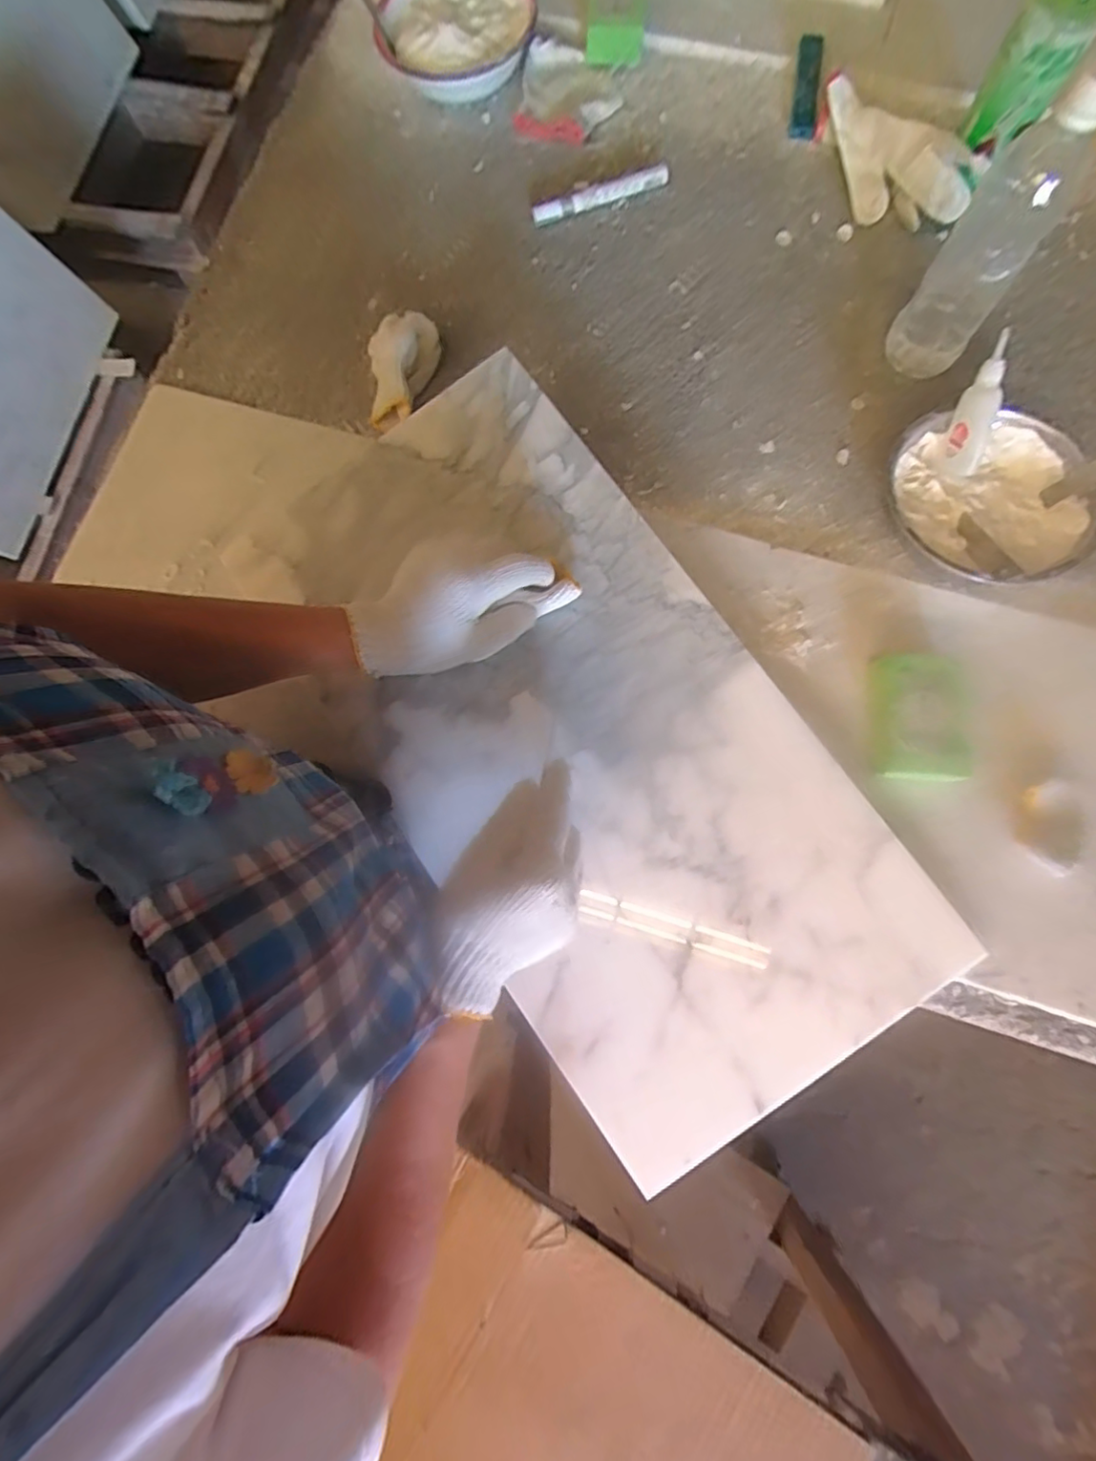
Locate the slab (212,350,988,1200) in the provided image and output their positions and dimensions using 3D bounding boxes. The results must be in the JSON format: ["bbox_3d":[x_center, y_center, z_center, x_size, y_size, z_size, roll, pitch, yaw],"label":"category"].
[{"bbox_3d":[0.019,0.011,0.458,0.296,0.012,0.593,-36,84,1],"label":"slab"}]

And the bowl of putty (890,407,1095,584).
[{"bbox_3d":[0.357,-0.184,0.482,0.161,0.046,0.147,0,78,2],"label":"bowl of putty"}]

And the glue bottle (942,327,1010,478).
[{"bbox_3d":[0.340,-0.255,0.465,0.021,0.024,0.097,5,117,3],"label":"glue bottle"}]

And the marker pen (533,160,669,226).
[{"bbox_3d":[0.052,-0.545,0.596,0.144,0.021,0.021,-24,78,-3],"label":"marker pen"}]

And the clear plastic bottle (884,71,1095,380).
[{"bbox_3d":[0.343,-0.377,0.452,0.063,0.197,0.057,35,81,8],"label":"clear plastic bottle"}]

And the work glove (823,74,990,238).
[{"bbox_3d":[0.319,-0.534,0.556,0.048,0.062,0.164,-41,80,-7],"label":"work glove"}]

